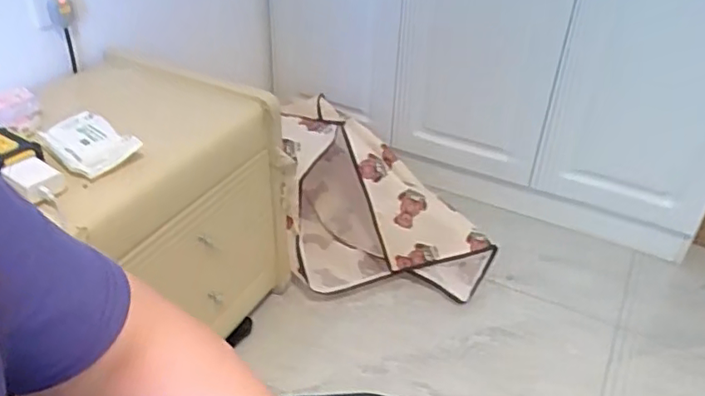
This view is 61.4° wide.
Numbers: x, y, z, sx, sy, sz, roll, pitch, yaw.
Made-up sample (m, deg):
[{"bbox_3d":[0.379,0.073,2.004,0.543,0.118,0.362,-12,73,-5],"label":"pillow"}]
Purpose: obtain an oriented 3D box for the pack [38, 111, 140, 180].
[{"bbox_3d":[-0.390,-0.082,0.877,0.153,0.021,0.092,29,44,32],"label":"pack"}]

